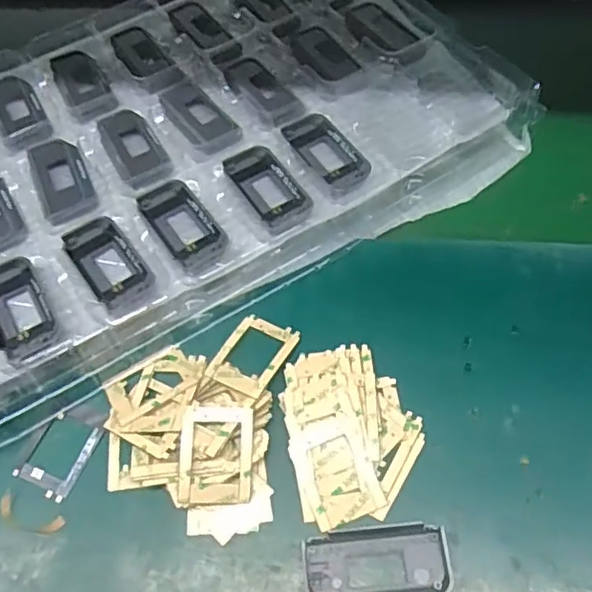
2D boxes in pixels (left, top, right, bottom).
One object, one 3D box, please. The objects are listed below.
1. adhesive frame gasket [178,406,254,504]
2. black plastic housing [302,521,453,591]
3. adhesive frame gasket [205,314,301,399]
[{"bbox_3d":[-0.045,0.090,0.342,0.039,0.005,0.053,3,73,-7],"label":"adhesive frame gasket"},{"bbox_3d":[0.042,0.143,0.319,0.076,0.007,0.039,-6,58,-1],"label":"black plastic housing"},{"bbox_3d":[-0.026,0.036,0.380,0.039,0.005,0.055,22,55,21],"label":"adhesive frame gasket"}]

